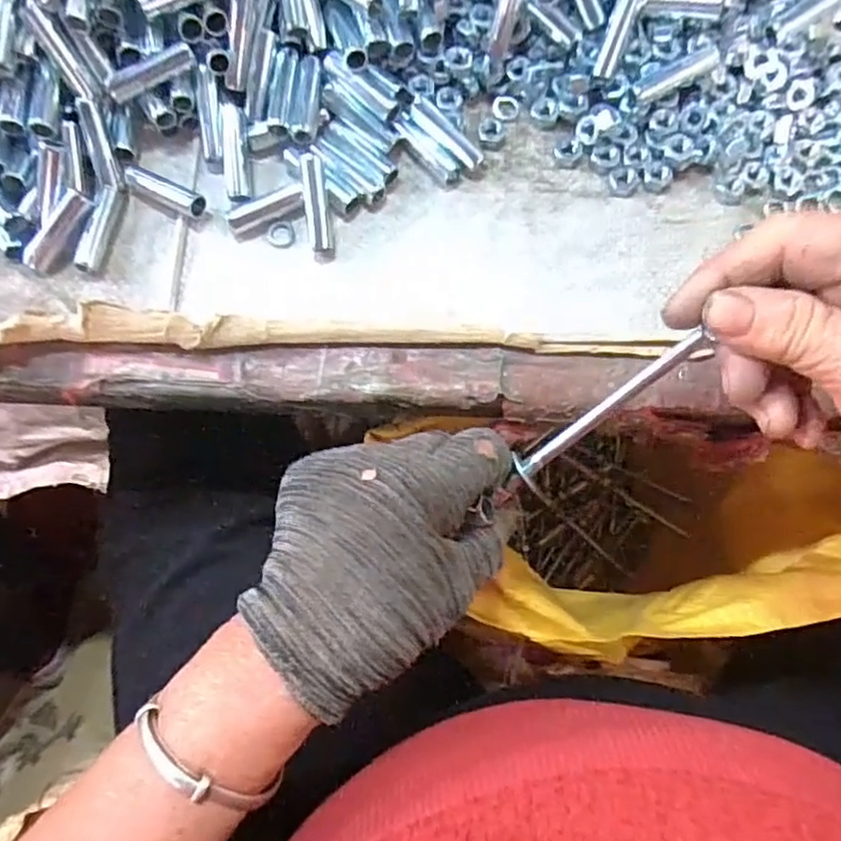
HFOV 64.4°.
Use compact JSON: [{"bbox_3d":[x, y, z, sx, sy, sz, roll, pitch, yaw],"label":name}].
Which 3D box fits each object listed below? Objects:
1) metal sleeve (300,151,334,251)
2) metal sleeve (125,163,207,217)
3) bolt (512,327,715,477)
[{"bbox_3d":[-0.049,-0.104,0.319,0.010,0.008,0.044,-8,102,-1],"label":"metal sleeve"},{"bbox_3d":[-0.124,-0.114,0.328,0.044,0.007,0.012,26,79,6],"label":"metal sleeve"},{"bbox_3d":[0.075,-0.005,0.263,0.087,0.011,0.010,-42,79,24],"label":"bolt"}]

